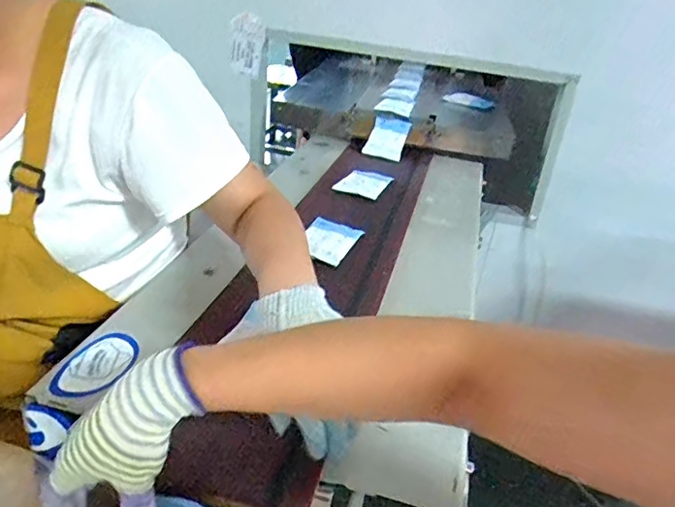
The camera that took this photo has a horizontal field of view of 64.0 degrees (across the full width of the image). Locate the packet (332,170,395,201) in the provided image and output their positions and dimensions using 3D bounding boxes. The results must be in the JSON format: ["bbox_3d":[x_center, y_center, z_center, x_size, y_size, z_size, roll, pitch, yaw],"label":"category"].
[{"bbox_3d":[0.054,-0.138,1.062,0.090,0.024,0.097,21,33,22],"label":"packet"}]

